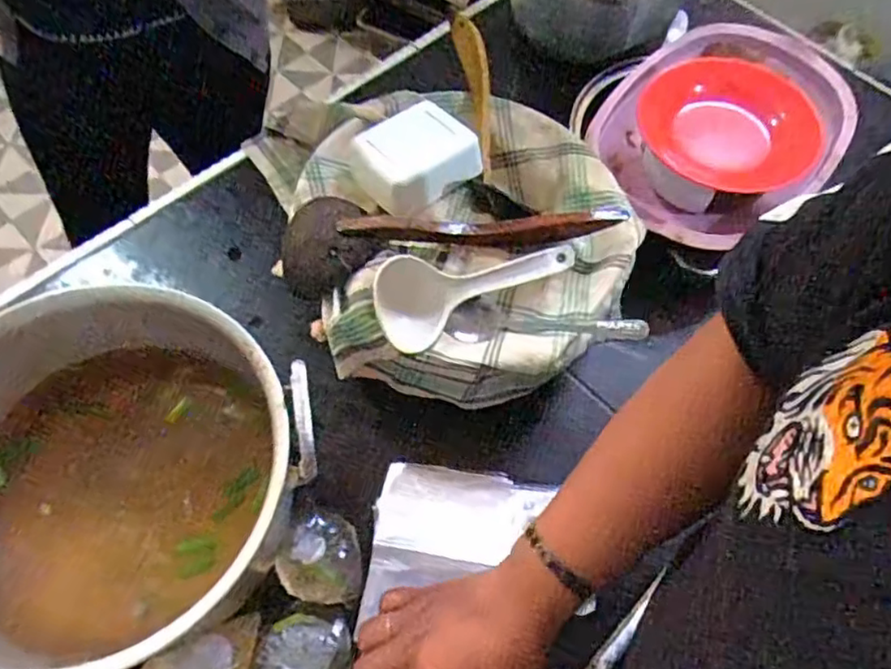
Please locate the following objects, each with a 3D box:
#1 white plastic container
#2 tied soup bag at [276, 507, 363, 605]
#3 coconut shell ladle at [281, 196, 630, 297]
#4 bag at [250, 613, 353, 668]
[{"bbox_3d":[-0.028,-0.163,0.595,0.096,0.045,0.078,-32,69,-18],"label":"white plastic container"},{"bbox_3d":[-0.097,0.173,0.513,0.068,0.043,0.065,17,63,5],"label":"tied soup bag"},{"bbox_3d":[0.007,-0.091,0.551,0.288,0.053,0.075,-9,64,-9],"label":"coconut shell ladle"},{"bbox_3d":[-0.106,0.246,0.484,0.065,0.039,0.072,20,63,7],"label":"bag"}]

